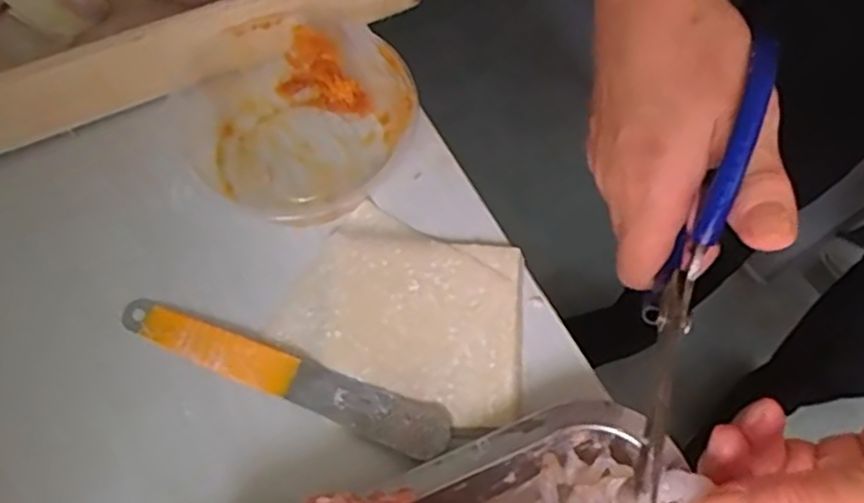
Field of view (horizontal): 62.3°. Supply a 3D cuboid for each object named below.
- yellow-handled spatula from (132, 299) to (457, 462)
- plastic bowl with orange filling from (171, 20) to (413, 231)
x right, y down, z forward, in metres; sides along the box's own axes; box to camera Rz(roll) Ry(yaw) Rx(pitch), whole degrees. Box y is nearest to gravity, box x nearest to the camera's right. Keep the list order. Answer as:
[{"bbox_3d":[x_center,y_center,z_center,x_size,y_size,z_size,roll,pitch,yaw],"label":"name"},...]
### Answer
[{"bbox_3d":[-0.065,0.052,0.307,0.151,0.008,0.021,21,66,8],"label":"yellow-handled spatula"},{"bbox_3d":[-0.068,-0.067,0.351,0.101,0.037,0.100,1,65,-1],"label":"plastic bowl with orange filling"}]

